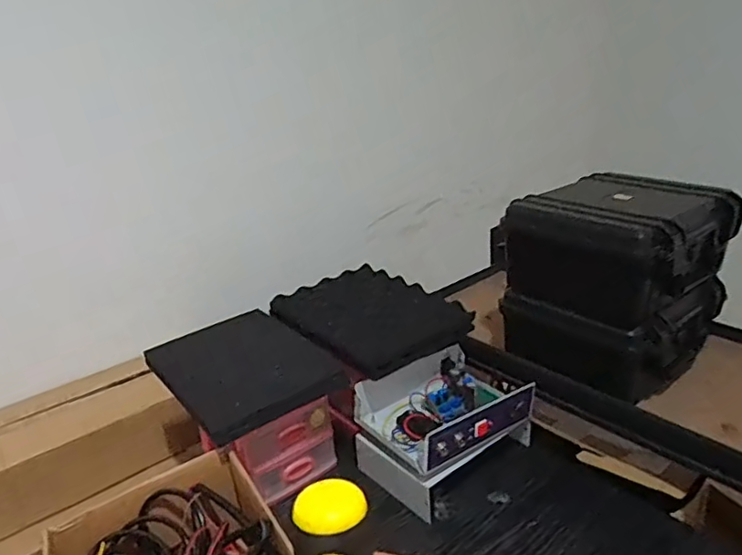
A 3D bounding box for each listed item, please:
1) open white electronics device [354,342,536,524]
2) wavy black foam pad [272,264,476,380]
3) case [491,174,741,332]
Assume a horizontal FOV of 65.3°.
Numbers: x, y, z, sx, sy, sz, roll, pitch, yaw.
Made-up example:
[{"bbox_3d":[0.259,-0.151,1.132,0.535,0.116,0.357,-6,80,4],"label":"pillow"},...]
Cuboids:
[{"bbox_3d":[0.104,0.203,0.814,0.221,0.114,0.166,-21,28,-33],"label":"open white electronics device"},{"bbox_3d":[-0.003,0.055,0.883,0.269,0.038,0.206,18,32,42],"label":"wavy black foam pad"},{"bbox_3d":[0.360,-0.053,0.827,0.261,0.146,0.223,-23,29,-36],"label":"case"}]

